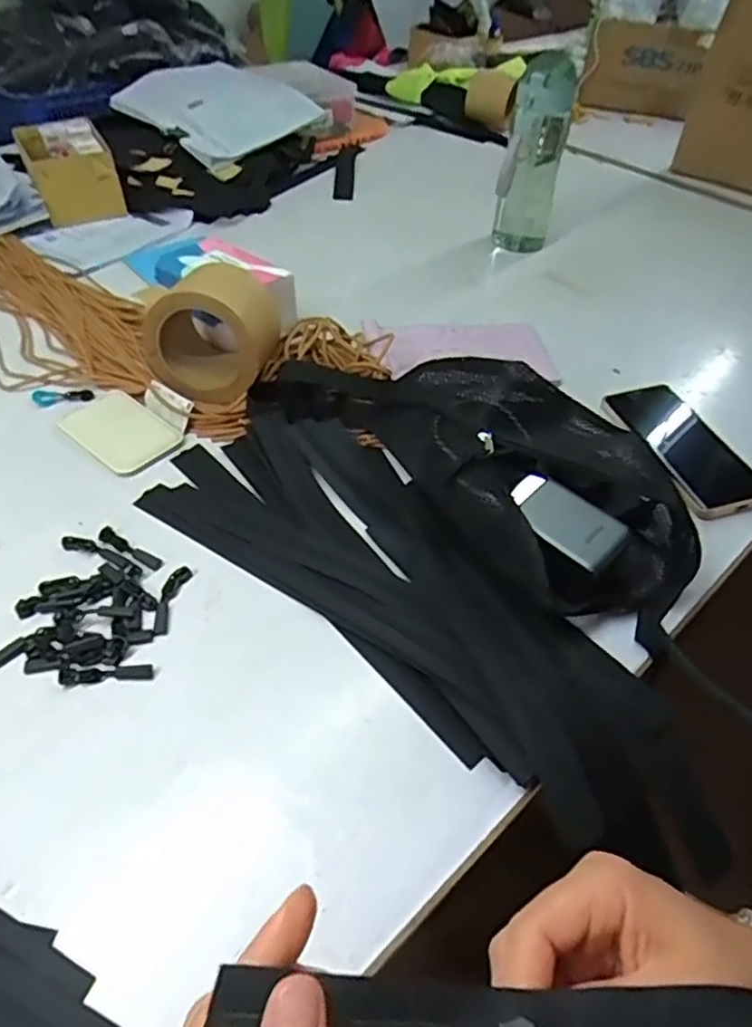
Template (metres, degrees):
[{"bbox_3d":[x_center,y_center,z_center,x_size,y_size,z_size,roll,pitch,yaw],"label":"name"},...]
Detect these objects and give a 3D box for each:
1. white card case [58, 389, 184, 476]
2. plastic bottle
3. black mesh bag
[{"bbox_3d":[-0.228,-0.075,0.594,0.099,0.007,0.067,32,53,25],"label":"white card case"},{"bbox_3d":[0.194,-0.430,0.832,0.075,0.221,0.062,14,47,10],"label":"plastic bottle"},{"bbox_3d":[0.094,-0.059,0.558,0.201,0.059,0.376,-34,56,-30],"label":"black mesh bag"}]

